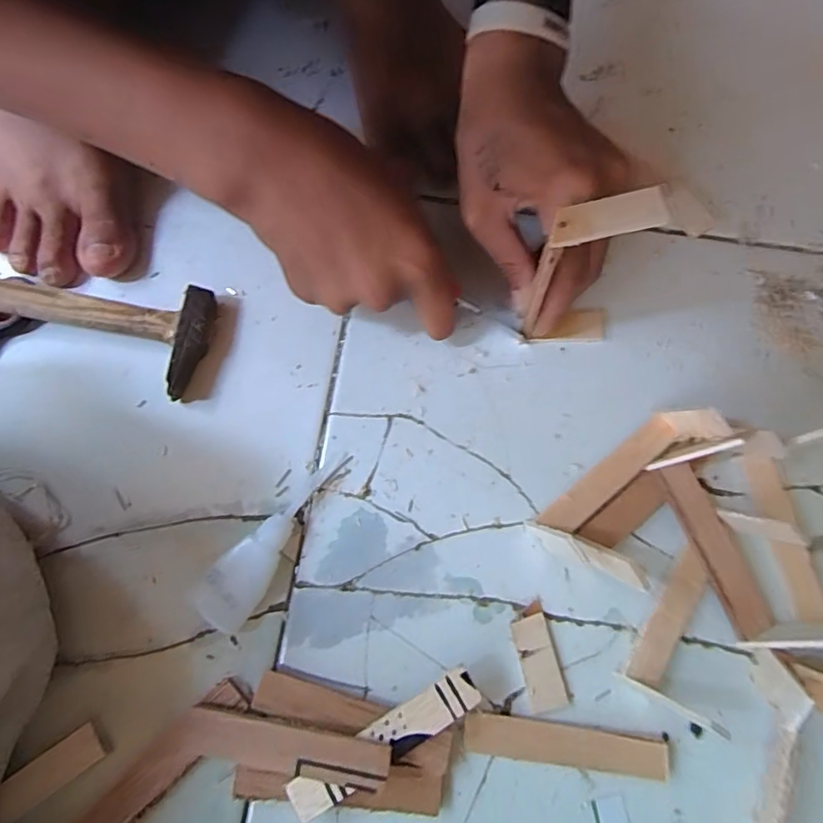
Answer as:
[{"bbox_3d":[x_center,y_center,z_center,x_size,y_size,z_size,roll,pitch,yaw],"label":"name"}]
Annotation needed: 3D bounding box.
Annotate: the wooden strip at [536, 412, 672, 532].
[{"bbox_3d":[0.111,0.037,0.313,0.093,0.008,0.019,-39,78,-11],"label":"wooden strip"}]

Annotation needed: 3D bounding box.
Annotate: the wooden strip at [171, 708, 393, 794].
[{"bbox_3d":[-0.061,0.156,0.260,0.100,0.006,0.022,3,76,11],"label":"wooden strip"}]

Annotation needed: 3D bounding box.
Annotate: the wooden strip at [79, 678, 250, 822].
[{"bbox_3d":[-0.121,0.171,0.264,0.098,0.005,0.020,-43,79,-12],"label":"wooden strip"}]

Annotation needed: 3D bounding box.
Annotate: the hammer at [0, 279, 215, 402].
[{"bbox_3d":[-0.277,-0.079,0.315,0.320,0.059,0.064,13,74,3],"label":"hammer"}]

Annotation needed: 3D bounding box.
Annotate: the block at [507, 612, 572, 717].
[{"bbox_3d":[0.065,0.129,0.287,0.020,0.004,0.044,-12,74,-5],"label":"block"}]

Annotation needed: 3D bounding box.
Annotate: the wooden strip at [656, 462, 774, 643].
[{"bbox_3d":[0.162,0.073,0.297,0.021,0.007,0.094,-23,79,-4],"label":"wooden strip"}]

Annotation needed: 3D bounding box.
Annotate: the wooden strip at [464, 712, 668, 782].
[{"bbox_3d":[0.075,0.164,0.273,0.097,0.008,0.019,9,74,1],"label":"wooden strip"}]

